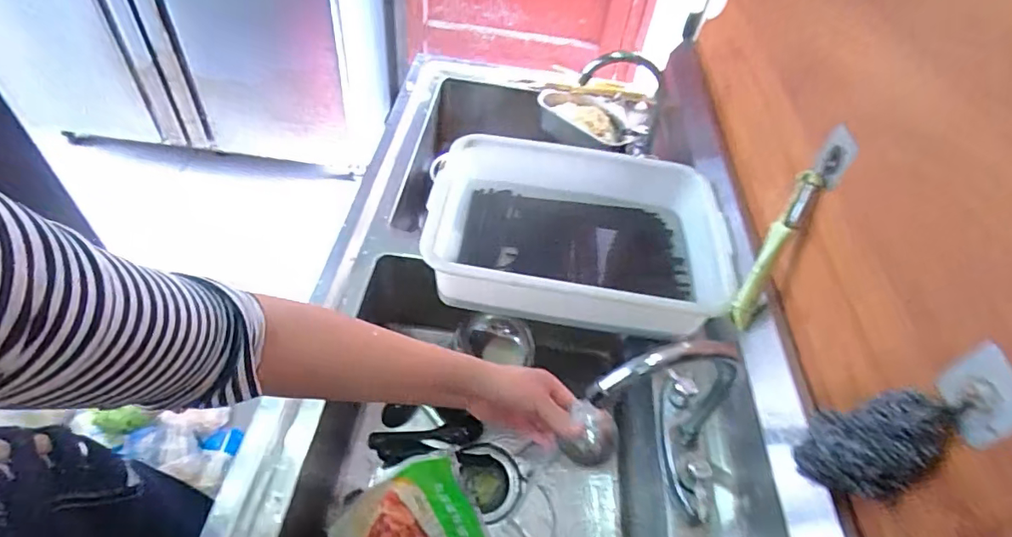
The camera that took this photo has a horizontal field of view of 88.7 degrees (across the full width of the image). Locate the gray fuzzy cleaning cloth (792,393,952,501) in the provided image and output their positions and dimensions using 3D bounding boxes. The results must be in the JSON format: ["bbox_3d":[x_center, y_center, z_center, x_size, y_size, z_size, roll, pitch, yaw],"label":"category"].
[{"bbox_3d":[0.293,0.147,0.427,0.043,0.134,0.076,-16,53,-20],"label":"gray fuzzy cleaning cloth"}]

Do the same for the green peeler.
[{"bbox_3d":[0.310,-0.017,0.604,0.026,0.195,0.014,23,20,13],"label":"green peeler"}]

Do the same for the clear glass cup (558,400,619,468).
[{"bbox_3d":[0.086,0.167,0.521,0.053,0.042,0.046,17,49,8],"label":"clear glass cup"}]

